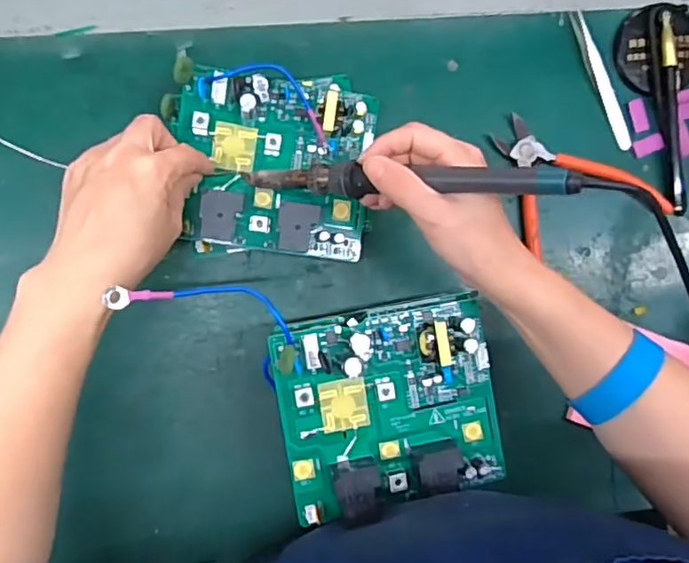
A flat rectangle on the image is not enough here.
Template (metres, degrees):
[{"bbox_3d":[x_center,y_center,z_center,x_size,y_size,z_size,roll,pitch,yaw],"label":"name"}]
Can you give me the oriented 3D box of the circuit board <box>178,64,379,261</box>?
[{"bbox_3d":[-0.045,-0.080,0.396,0.125,0.027,0.116,5,89,-8],"label":"circuit board"}]

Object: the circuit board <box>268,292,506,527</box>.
[{"bbox_3d":[0.029,0.075,0.355,0.131,0.028,0.117,-9,91,-8],"label":"circuit board"}]

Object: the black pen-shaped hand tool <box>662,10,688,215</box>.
[{"bbox_3d":[0.257,-0.129,0.465,0.012,0.017,0.151,-8,91,-8],"label":"black pen-shaped hand tool"}]

